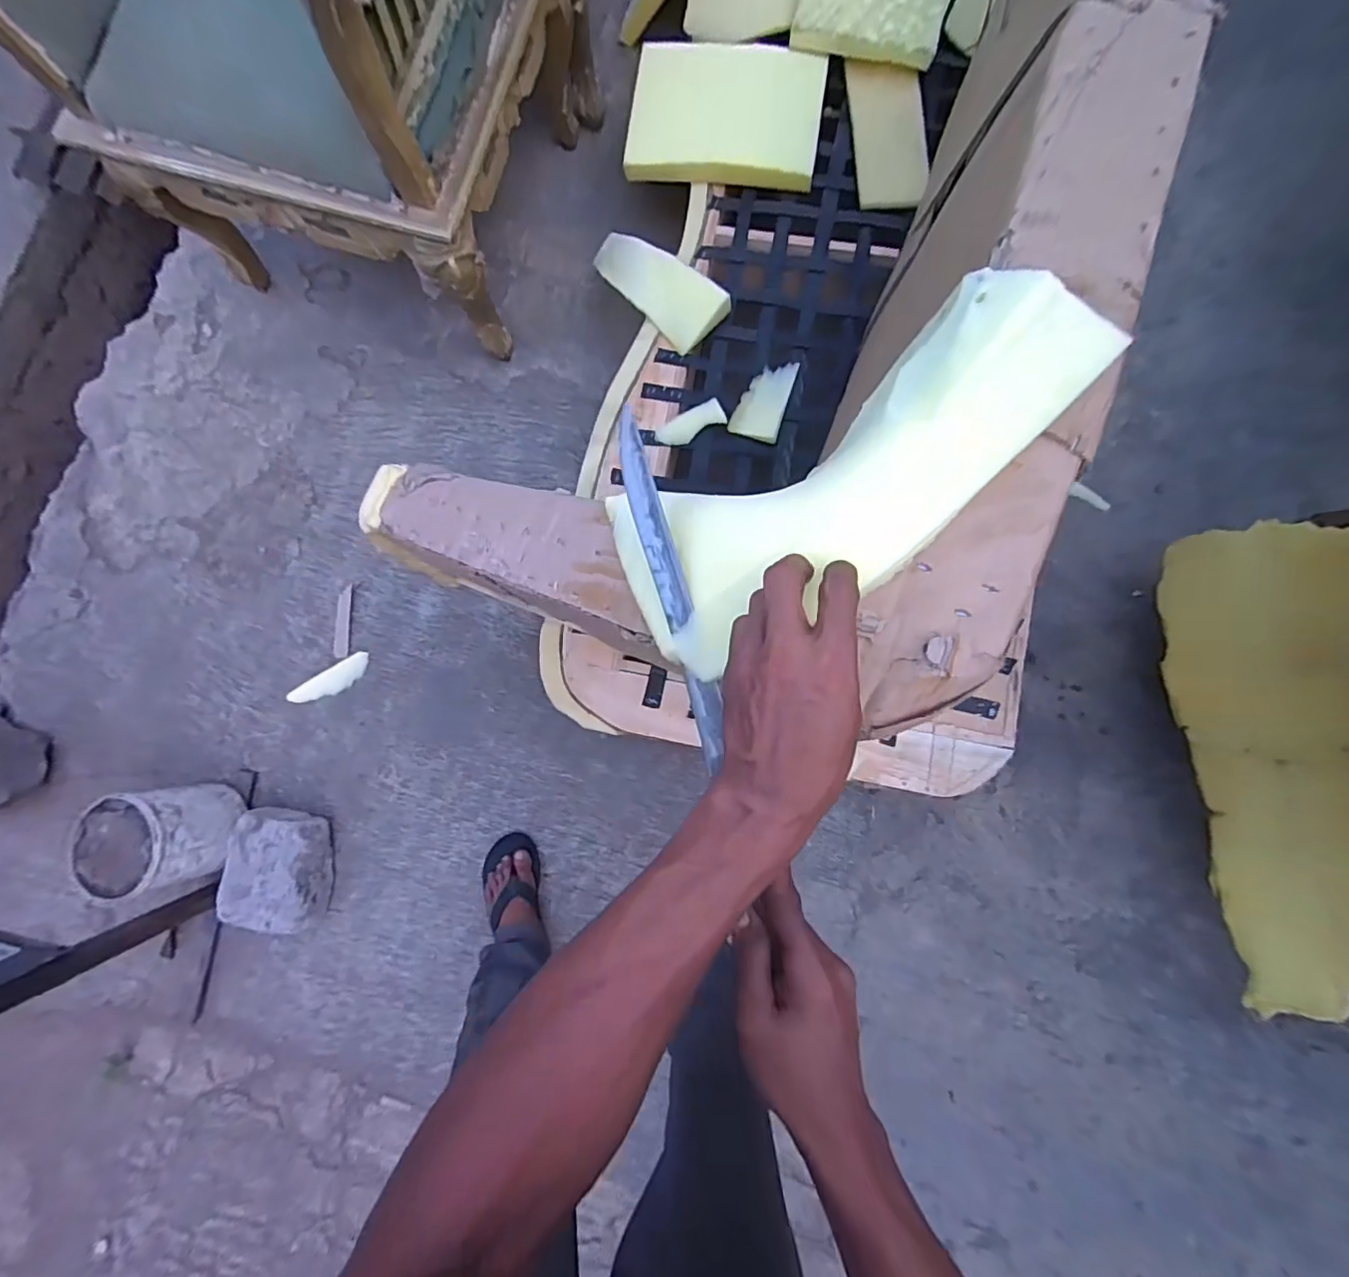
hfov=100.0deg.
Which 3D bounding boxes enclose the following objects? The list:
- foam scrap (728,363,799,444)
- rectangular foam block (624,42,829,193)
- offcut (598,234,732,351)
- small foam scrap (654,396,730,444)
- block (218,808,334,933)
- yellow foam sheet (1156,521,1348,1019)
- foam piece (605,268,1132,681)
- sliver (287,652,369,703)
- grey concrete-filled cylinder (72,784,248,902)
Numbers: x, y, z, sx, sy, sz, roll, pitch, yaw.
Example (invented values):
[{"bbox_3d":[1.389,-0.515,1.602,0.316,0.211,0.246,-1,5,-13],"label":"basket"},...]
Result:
[{"bbox_3d":[0.159,-0.422,1.001,0.087,0.020,0.147,21,85,3],"label":"foam scrap"},{"bbox_3d":[0.092,-0.969,1.046,0.344,0.035,0.260,6,84,2],"label":"rectangular foam block"},{"bbox_3d":[-0.046,-0.674,1.067,0.118,0.048,0.333,-41,69,-2],"label":"offcut"},{"bbox_3d":[0.028,-0.383,1.011,0.126,0.009,0.058,-26,84,-2],"label":"small foam scrap"},{"bbox_3d":[-0.738,0.433,1.072,0.164,0.100,0.205,7,84,4],"label":"block"},{"bbox_3d":[0.889,0.191,0.832,0.038,0.246,0.699,-4,86,-17],"label":"yellow foam sheet"},{"bbox_3d":[0.115,-0.112,0.383,0.334,0.045,0.134,-34,83,9],"label":"foam piece"},{"bbox_3d":[-0.695,0.089,1.144,0.173,0.019,0.049,-30,83,0],"label":"sliver"},{"bbox_3d":[-0.917,0.355,1.034,0.190,0.179,0.168,-10,84,0],"label":"grey concrete-filled cylinder"}]

